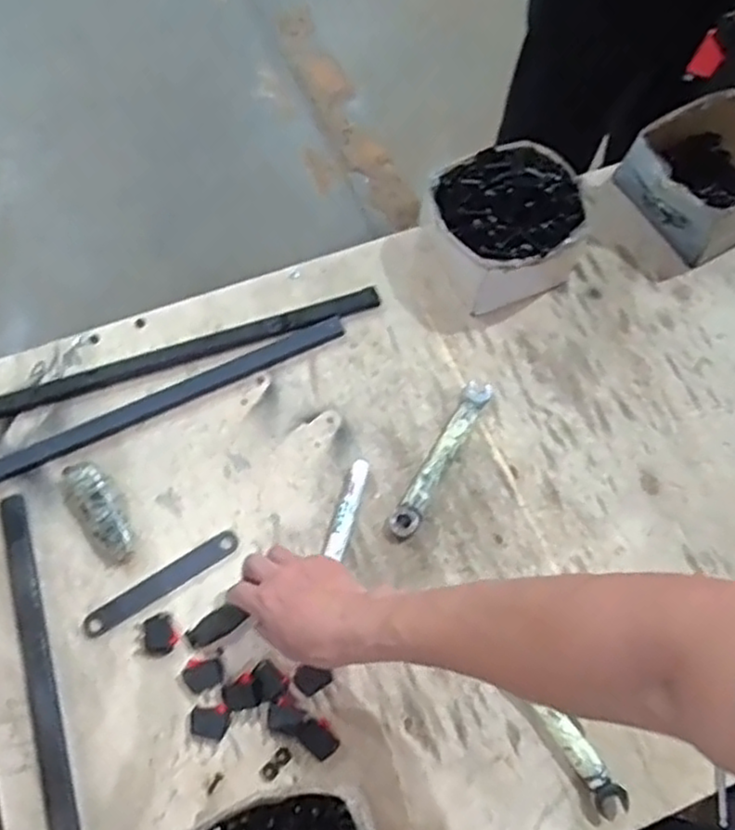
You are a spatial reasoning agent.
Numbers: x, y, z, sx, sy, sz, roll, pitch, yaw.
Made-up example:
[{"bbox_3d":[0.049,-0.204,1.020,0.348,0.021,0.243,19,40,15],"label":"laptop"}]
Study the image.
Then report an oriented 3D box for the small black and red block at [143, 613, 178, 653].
[{"bbox_3d":[-0.179,0.189,0.606,0.026,0.009,0.032,-10,67,-6],"label":"small black and red block"}]

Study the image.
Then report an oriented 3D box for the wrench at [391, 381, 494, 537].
[{"bbox_3d":[0.072,0.037,0.674,0.024,0.017,0.175,29,69,10],"label":"wrench"}]

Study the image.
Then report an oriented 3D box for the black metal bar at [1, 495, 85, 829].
[{"bbox_3d":[-0.269,0.239,0.585,0.027,0.005,0.363,-18,69,-9],"label":"black metal bar"}]

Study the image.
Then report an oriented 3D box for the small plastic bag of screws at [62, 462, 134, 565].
[{"bbox_3d":[-0.245,0.087,0.642,0.041,0.022,0.104,-35,72,-15],"label":"small plastic bag of screws"}]

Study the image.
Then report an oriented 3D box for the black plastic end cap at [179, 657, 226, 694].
[{"bbox_3d":[-0.140,0.221,0.600,0.033,0.004,0.027,-23,69,-11],"label":"black plastic end cap"}]

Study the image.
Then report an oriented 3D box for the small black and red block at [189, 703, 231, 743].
[{"bbox_3d":[-0.132,0.255,0.586,0.032,0.007,0.028,19,67,6],"label":"small black and red block"}]

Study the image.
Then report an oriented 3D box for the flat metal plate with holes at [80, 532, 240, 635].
[{"bbox_3d":[-0.183,0.150,0.629,0.146,0.006,0.023,-31,71,-14],"label":"flat metal plate with holes"}]

